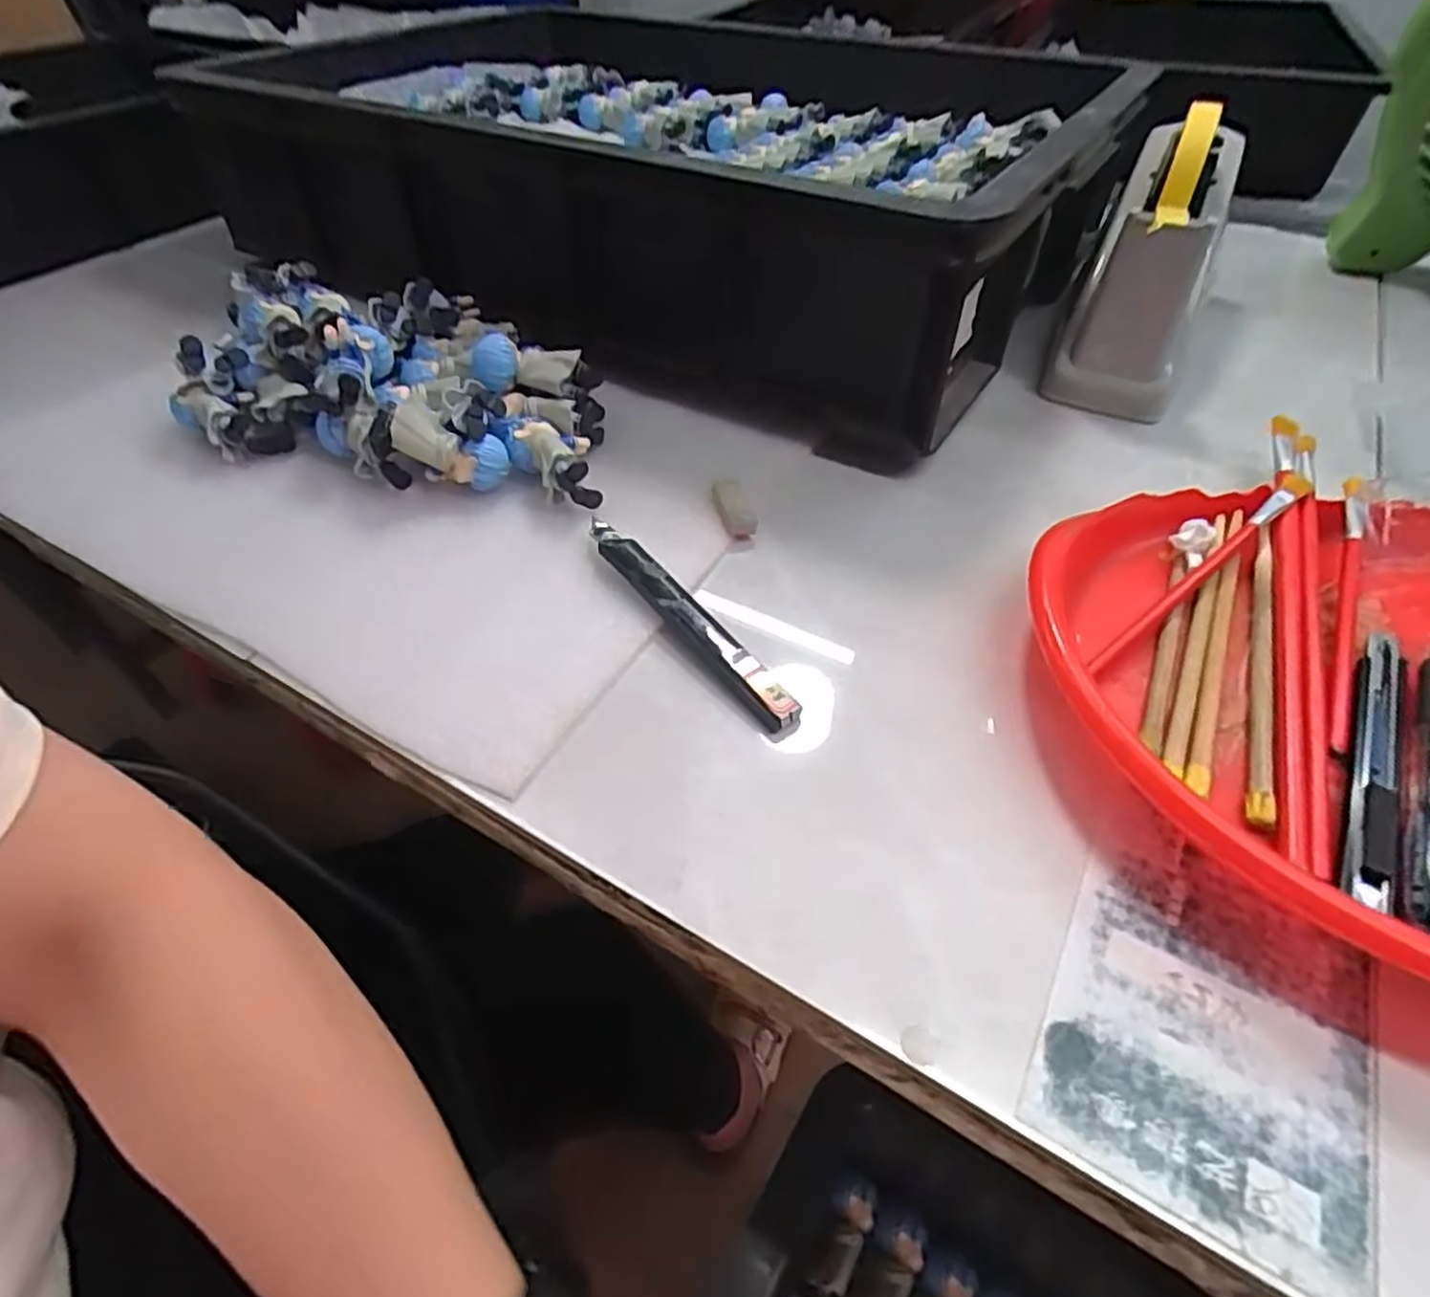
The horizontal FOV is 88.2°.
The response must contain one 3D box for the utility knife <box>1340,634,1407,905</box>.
[{"bbox_3d":[0.230,0.035,0.257,0.014,0.008,0.130,26,53,22],"label":"utility knife"}]

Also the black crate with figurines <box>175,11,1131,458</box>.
[{"bbox_3d":[-0.065,-0.394,0.581,0.695,0.125,0.441,24,52,21],"label":"black crate with figurines"}]

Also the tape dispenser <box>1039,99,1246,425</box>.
[{"bbox_3d":[0.260,-0.233,0.436,0.074,0.107,0.149,22,52,20],"label":"tape dispenser"}]

